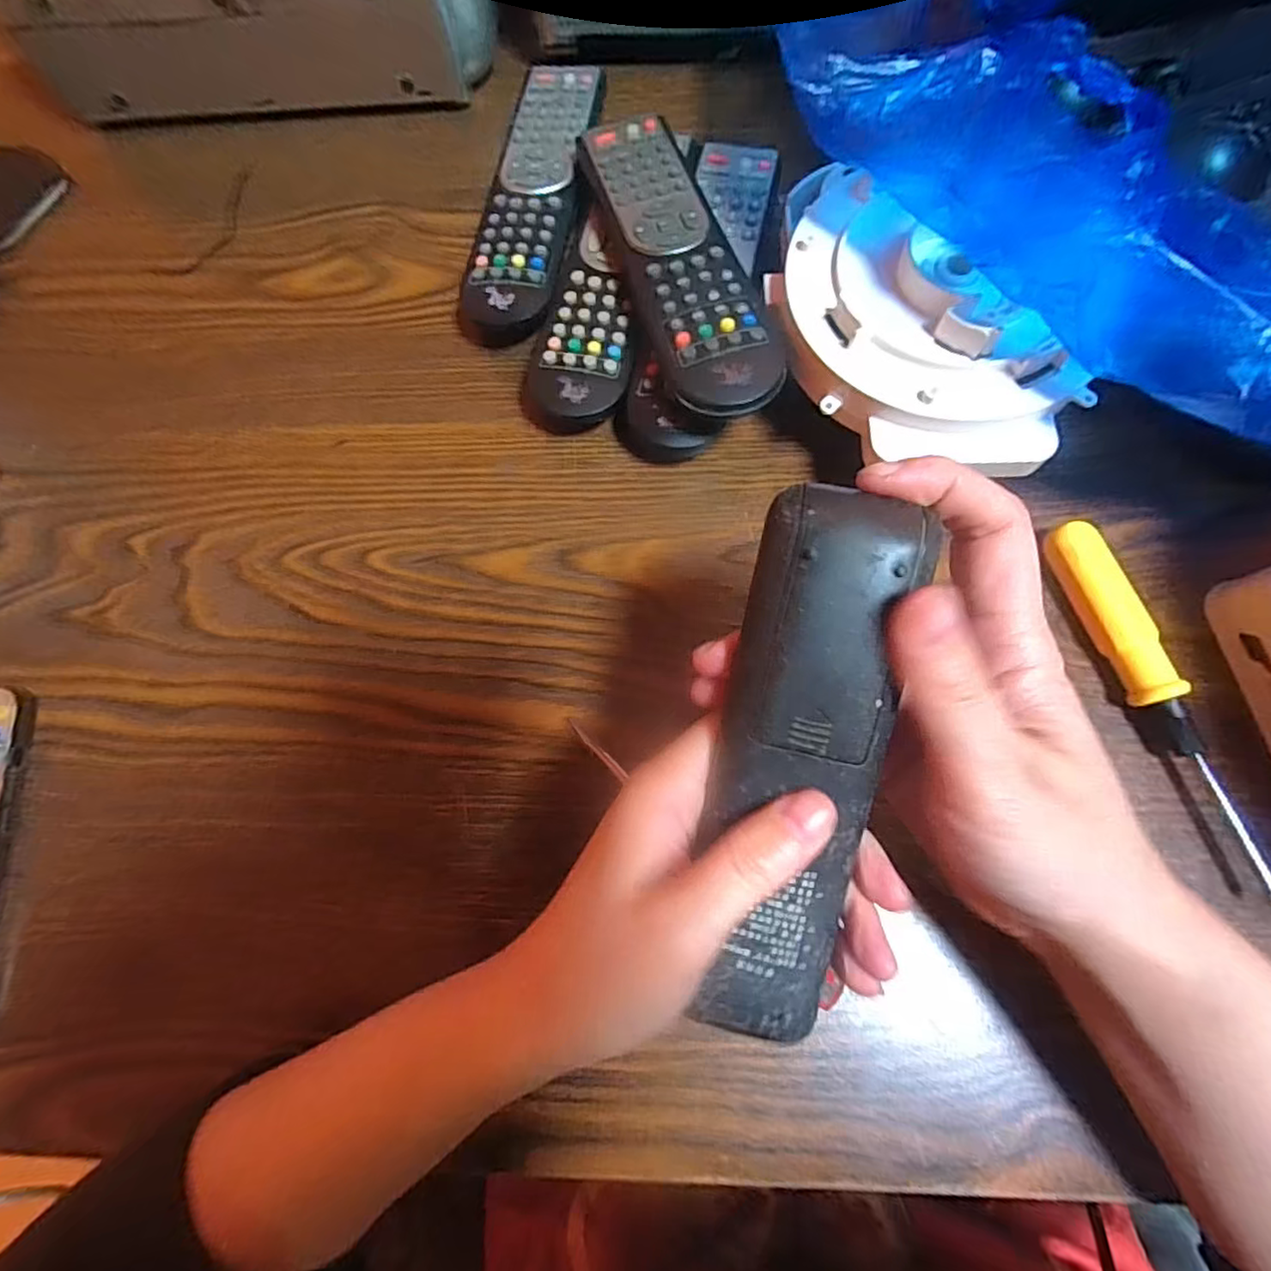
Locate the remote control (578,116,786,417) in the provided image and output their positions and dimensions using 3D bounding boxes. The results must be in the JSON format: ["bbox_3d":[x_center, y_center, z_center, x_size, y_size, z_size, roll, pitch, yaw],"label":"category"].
[{"bbox_3d":[0.017,-0.181,0.288,0.051,0.029,0.191,-16,74,-2],"label":"remote control"}]

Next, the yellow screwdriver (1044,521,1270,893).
[{"bbox_3d":[0.211,0.024,0.247,0.021,0.018,0.153,-15,74,-2],"label":"yellow screwdriver"}]

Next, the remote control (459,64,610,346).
[{"bbox_3d":[-0.055,-0.248,0.340,0.051,0.028,0.201,8,75,4],"label":"remote control"}]

